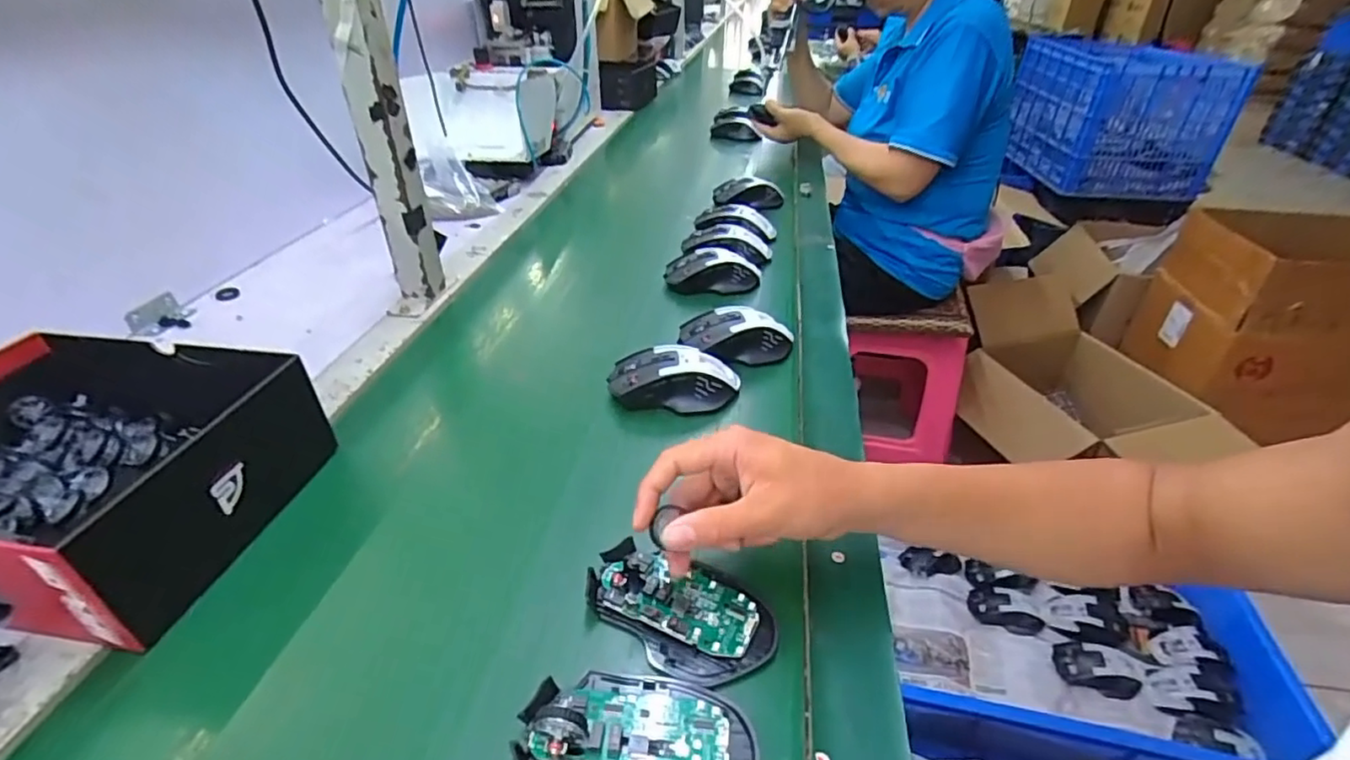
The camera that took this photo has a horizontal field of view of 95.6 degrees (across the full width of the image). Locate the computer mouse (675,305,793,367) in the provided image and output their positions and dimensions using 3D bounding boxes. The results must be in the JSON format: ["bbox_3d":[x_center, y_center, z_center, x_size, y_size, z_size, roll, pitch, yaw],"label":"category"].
[{"bbox_3d":[0.062,-0.043,0.611,0.111,0.042,0.059,-1,35,-2],"label":"computer mouse"}]

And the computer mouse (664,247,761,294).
[{"bbox_3d":[0.046,-0.134,0.741,0.111,0.034,0.059,0,35,-1],"label":"computer mouse"}]

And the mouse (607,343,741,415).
[{"bbox_3d":[0.000,-0.003,0.556,0.117,0.041,0.069,2,35,2],"label":"mouse"}]

